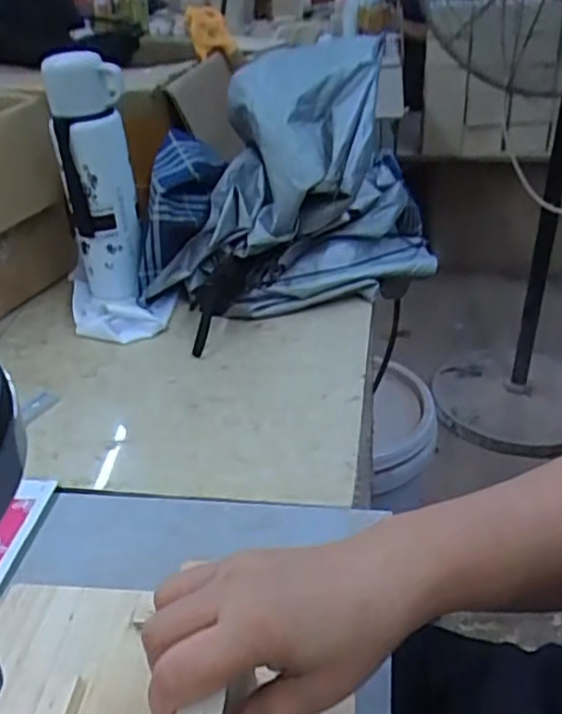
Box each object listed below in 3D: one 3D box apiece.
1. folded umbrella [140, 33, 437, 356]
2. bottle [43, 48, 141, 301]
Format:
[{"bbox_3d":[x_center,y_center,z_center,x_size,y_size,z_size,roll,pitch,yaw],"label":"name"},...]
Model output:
[{"bbox_3d":[0.007,-0.175,0.744,0.317,0.212,0.159,-19,36,-23],"label":"folded umbrella"},{"bbox_3d":[-0.190,-0.178,0.724,0.076,0.254,0.058,-14,34,-16],"label":"bottle"}]

